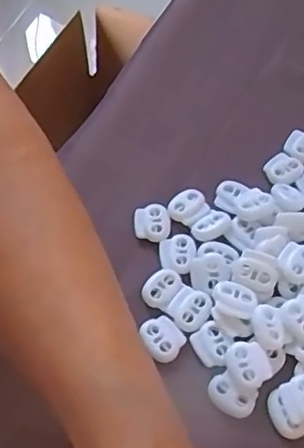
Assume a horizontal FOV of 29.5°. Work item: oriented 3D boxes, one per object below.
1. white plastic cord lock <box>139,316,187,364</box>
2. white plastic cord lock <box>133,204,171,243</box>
[{"bbox_3d":[0.006,0.055,0.280,0.019,0.005,0.021,-33,64,-19],"label":"white plastic cord lock"},{"bbox_3d":[0.000,0.000,0.313,0.020,0.006,0.020,3,59,2],"label":"white plastic cord lock"}]

